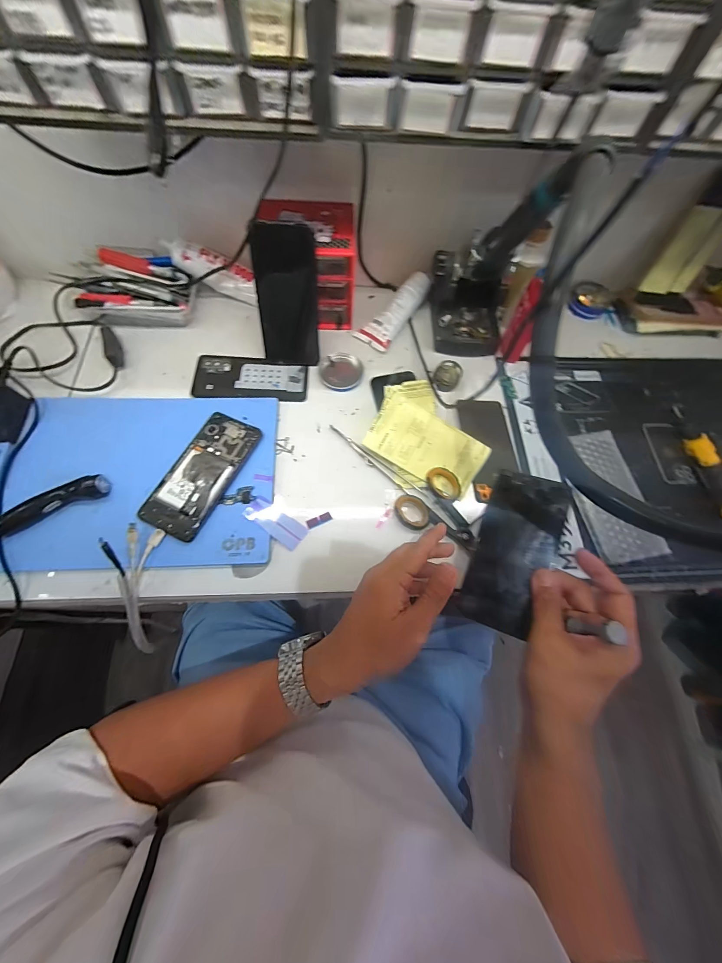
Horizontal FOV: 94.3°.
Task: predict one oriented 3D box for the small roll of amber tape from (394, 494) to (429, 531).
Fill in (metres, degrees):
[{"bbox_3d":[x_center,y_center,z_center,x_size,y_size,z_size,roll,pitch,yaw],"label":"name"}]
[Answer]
[{"bbox_3d":[0.062,0.037,0.406,0.033,0.018,0.046,-22,72,-11],"label":"small roll of amber tape"}]

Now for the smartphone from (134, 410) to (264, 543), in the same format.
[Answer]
[{"bbox_3d":[-0.190,-0.011,0.404,0.073,0.012,0.157,25,69,6],"label":"smartphone"}]

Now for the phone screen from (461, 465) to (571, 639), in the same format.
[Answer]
[{"bbox_3d":[0.152,0.068,0.332,0.071,0.008,0.153,15,82,25],"label":"phone screen"}]

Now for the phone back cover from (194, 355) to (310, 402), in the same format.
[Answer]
[{"bbox_3d":[-0.154,-0.146,0.475,0.152,0.008,0.067,3,69,-2],"label":"phone back cover"}]

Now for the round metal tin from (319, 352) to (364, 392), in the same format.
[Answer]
[{"bbox_3d":[-0.029,-0.159,0.483,0.061,0.010,0.055,17,69,4],"label":"round metal tin"}]

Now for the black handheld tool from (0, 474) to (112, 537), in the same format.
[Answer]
[{"bbox_3d":[-0.345,0.027,0.374,0.119,0.025,0.024,-28,73,-13],"label":"black handheld tool"}]

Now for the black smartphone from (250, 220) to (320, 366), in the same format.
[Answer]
[{"bbox_3d":[-0.094,-0.234,0.436,0.073,0.160,0.008,0,40,-3],"label":"black smartphone"}]

